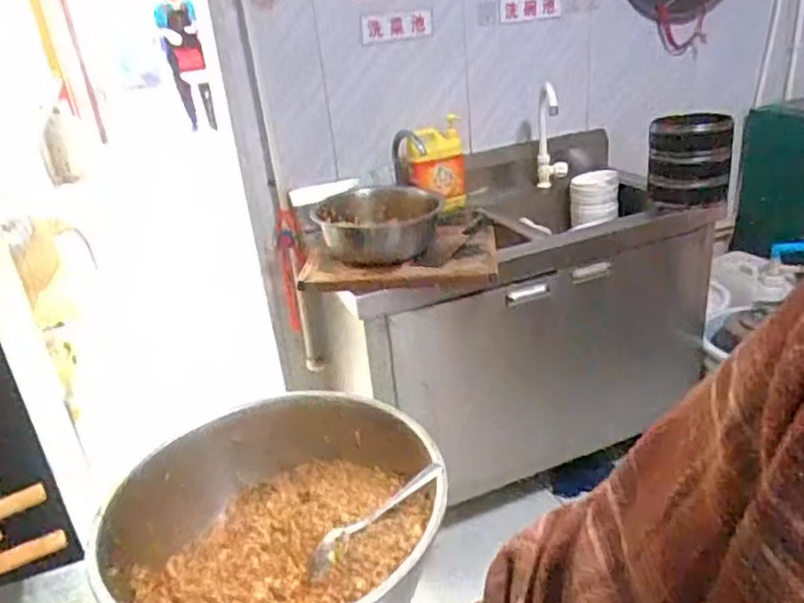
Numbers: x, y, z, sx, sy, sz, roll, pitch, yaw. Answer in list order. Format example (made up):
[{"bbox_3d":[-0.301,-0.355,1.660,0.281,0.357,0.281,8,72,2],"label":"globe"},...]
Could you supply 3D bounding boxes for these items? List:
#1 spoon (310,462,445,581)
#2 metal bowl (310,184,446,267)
[{"bbox_3d":[-0.028,0.217,0.680,0.163,0.021,0.035,-34,34,-15],"label":"spoon"},{"bbox_3d":[-0.058,-0.174,1.448,0.268,0.089,0.273,-3,25,1],"label":"metal bowl"}]

